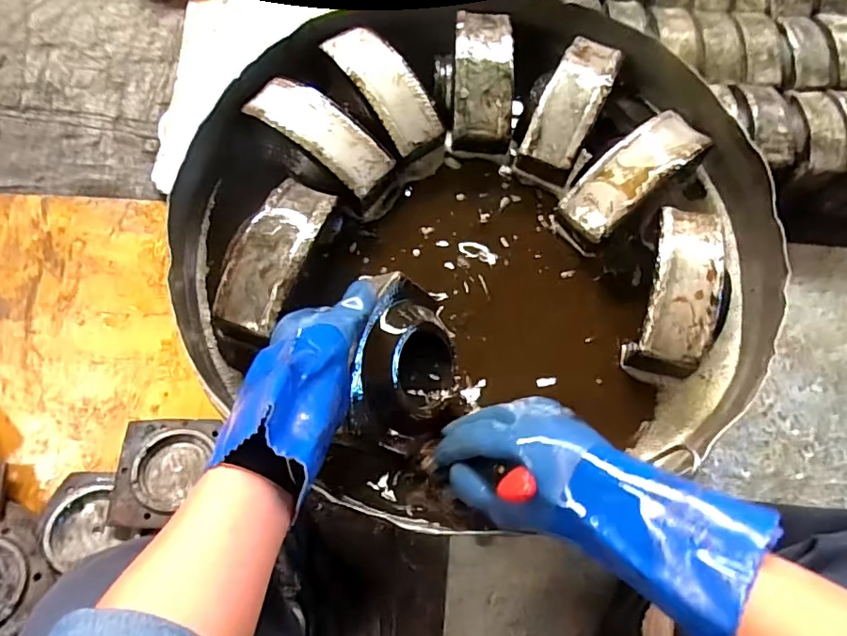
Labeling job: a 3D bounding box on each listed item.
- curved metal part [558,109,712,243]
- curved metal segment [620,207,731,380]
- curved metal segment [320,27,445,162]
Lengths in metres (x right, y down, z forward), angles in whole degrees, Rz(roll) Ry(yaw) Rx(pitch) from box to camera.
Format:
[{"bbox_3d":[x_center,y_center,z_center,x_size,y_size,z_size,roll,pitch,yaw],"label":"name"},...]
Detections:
[{"bbox_3d":[0.221,-0.155,0.558,0.175,0.043,0.065,-37,77,-13],"label":"curved metal part"},{"bbox_3d":[0.255,-0.026,0.521,0.076,0.059,0.166,15,83,8],"label":"curved metal segment"},{"bbox_3d":[-0.046,-0.249,0.588,0.070,0.044,0.160,-38,77,-13],"label":"curved metal segment"}]

